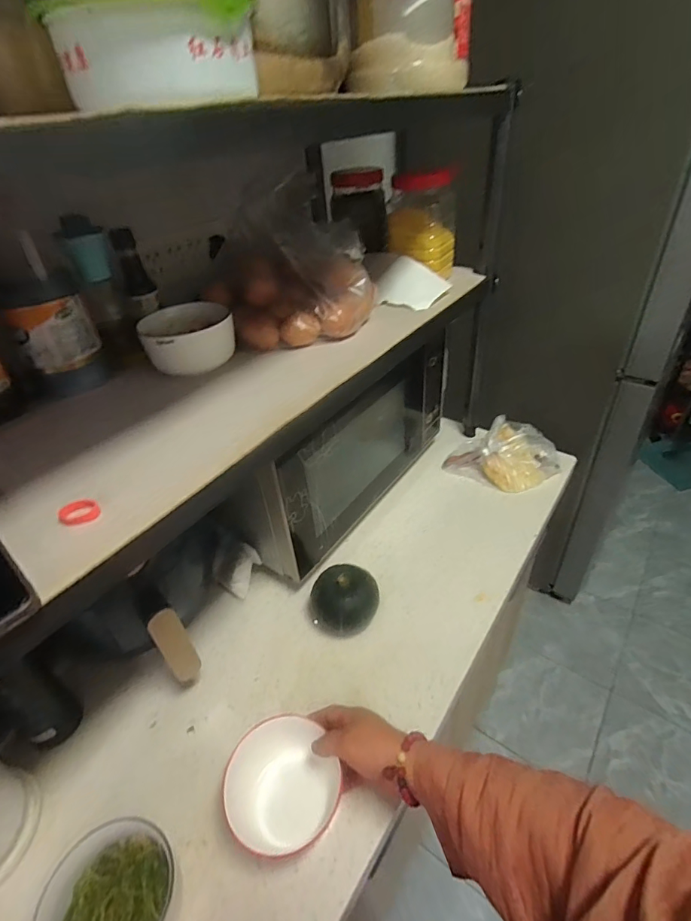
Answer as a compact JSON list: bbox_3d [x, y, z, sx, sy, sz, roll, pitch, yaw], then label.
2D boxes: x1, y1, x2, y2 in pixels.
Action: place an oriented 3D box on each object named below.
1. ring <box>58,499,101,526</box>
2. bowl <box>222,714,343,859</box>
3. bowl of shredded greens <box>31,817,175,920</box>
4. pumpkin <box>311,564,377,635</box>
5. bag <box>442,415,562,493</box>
[{"bbox_3d":[-0.211,0.040,0.359,0.028,0.010,0.022,-29,44,-28],"label":"ring"},{"bbox_3d":[-0.067,0.331,0.464,0.106,0.064,0.099,-3,38,2],"label":"bowl"},{"bbox_3d":[-0.207,0.393,0.401,0.097,0.060,0.113,9,40,17],"label":"bowl of shredded greens"},{"bbox_3d":[-0.001,0.199,0.626,0.083,0.073,0.082,-3,38,2],"label":"pumpkin"},{"bbox_3d":[0.301,-0.015,0.859,0.184,0.082,0.123,21,45,30],"label":"bag"}]

